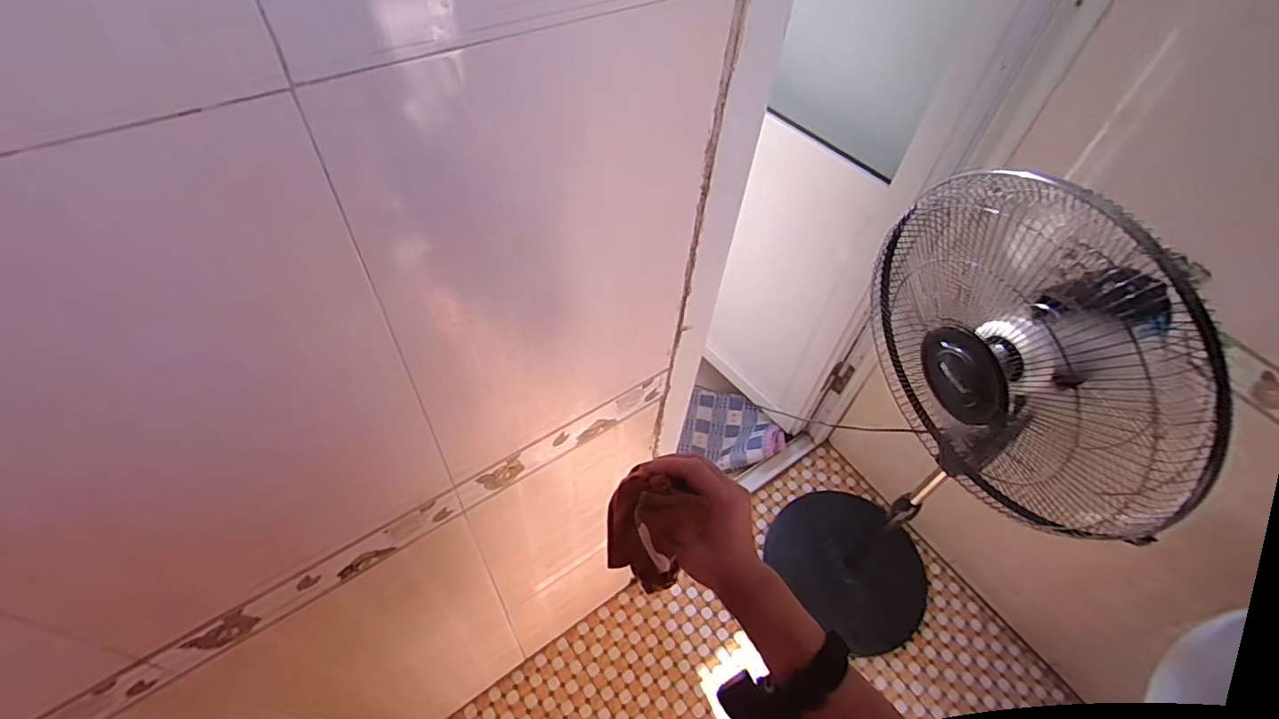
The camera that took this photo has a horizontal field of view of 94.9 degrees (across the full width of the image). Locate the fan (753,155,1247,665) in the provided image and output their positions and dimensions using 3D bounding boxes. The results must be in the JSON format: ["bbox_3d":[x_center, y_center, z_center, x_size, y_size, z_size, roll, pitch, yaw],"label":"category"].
[{"bbox_3d":[0.522,0.208,1.037,0.427,1.202,0.411,-17,56,-18],"label":"fan"}]

